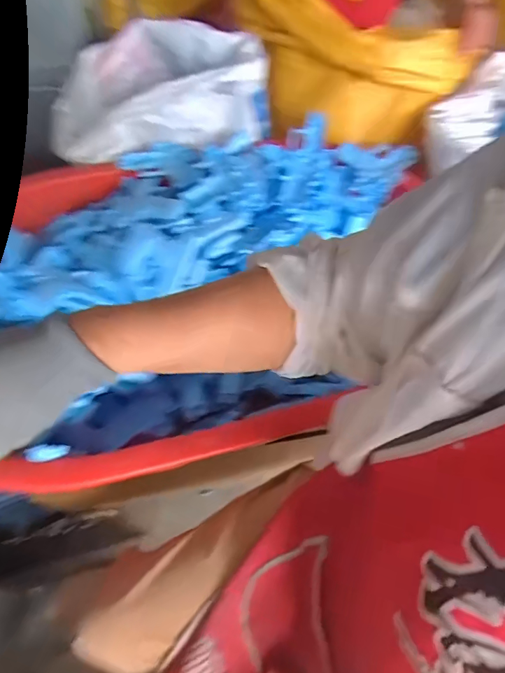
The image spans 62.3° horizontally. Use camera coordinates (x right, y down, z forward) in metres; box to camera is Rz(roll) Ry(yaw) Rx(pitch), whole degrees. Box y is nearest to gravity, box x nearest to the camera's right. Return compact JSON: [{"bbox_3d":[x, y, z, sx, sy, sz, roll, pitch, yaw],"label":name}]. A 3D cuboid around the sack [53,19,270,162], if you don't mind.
[{"bbox_3d":[-0.173,-0.482,0.793,0.388,0.133,0.219,-14,60,-9],"label":"sack"}]

